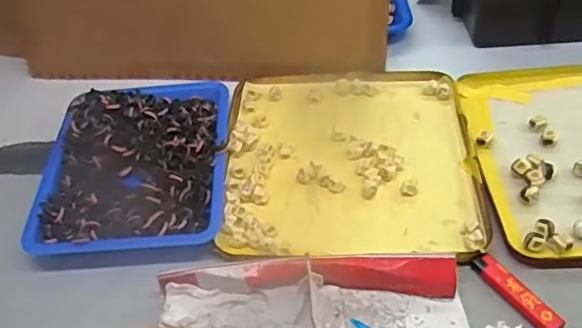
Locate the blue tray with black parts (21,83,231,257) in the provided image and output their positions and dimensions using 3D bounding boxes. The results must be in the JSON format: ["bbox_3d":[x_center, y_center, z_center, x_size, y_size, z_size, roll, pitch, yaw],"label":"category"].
[{"bbox_3d":[-0.150,-0.006,0.555,0.170,0.036,0.214,-4,47,3],"label":"blue tray with black parts"}]

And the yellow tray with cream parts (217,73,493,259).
[{"bbox_3d":[0.055,-0.007,0.556,0.235,0.015,0.232,-1,48,5],"label":"yellow tray with cream parts"}]

